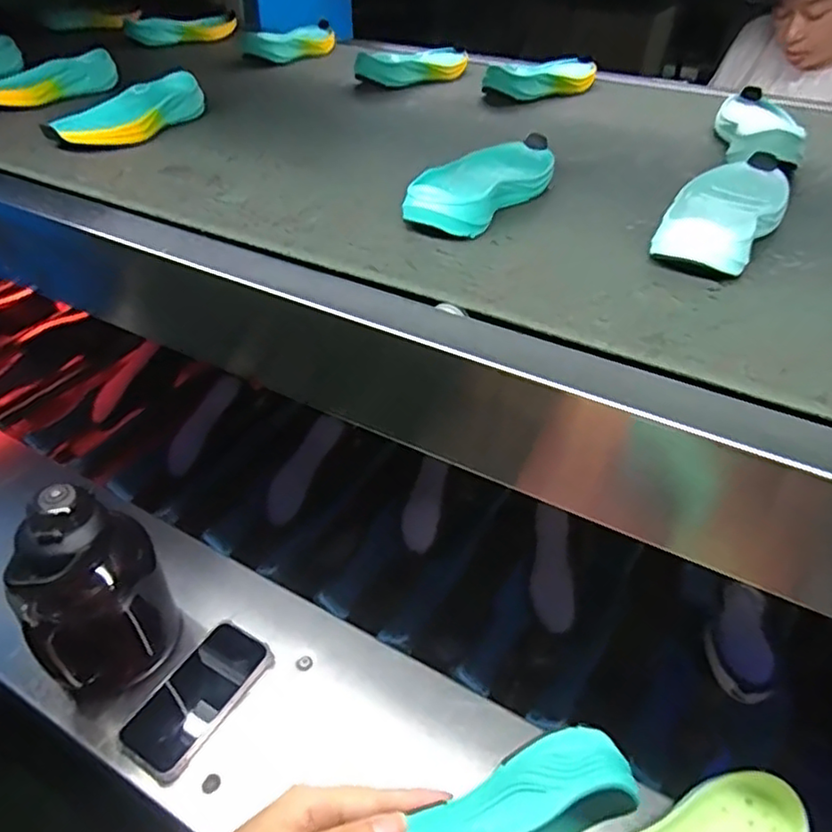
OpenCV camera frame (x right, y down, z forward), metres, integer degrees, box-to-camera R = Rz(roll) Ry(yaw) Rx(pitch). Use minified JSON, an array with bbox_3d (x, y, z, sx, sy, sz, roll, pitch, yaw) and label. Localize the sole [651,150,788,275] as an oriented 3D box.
[{"bbox_3d":[0.260,-0.173,0.532,0.081,0.036,0.199,22,45,23],"label":"sole"}]

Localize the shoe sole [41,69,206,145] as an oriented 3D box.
[{"bbox_3d":[-0.325,-0.344,0.716,0.093,0.042,0.192,11,41,12],"label":"shoe sole"}]

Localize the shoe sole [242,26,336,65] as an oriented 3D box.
[{"bbox_3d":[-0.184,-0.613,1.041,0.079,0.036,0.193,24,46,25],"label":"shoe sole"}]

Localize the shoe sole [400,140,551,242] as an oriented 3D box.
[{"bbox_3d":[0.058,-0.214,0.575,0.081,0.038,0.205,25,46,26],"label":"shoe sole"}]

